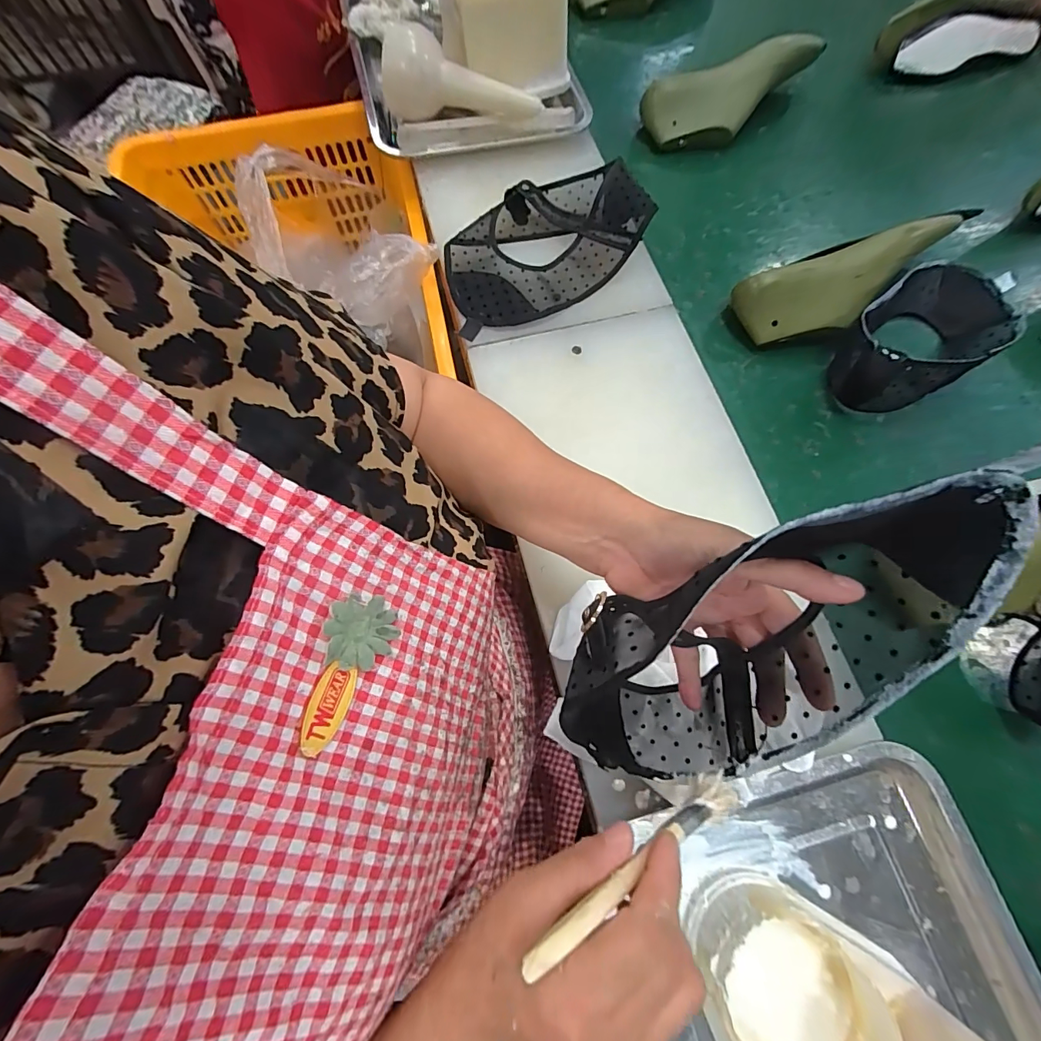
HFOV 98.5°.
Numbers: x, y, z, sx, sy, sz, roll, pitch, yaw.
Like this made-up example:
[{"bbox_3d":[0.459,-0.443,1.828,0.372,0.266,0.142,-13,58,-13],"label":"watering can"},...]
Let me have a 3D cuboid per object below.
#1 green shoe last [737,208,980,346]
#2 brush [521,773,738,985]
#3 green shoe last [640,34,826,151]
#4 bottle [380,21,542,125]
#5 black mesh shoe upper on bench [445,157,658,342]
[{"bbox_3d":[0.390,-0.283,0.535,0.260,0.082,0.087,-21,74,-7],"label":"green shoe last"},{"bbox_3d":[0.063,0.169,0.224,0.145,0.015,0.014,-9,71,-36],"label":"brush"},{"bbox_3d":[0.316,-0.615,0.655,0.258,0.088,0.082,-15,74,-5],"label":"green shoe last"},{"bbox_3d":[-0.074,-0.553,0.570,0.202,0.071,0.065,13,73,3],"label":"bottle"},{"bbox_3d":[0.023,-0.320,0.513,0.251,0.042,0.154,-32,76,-10],"label":"black mesh shoe upper on bench"}]

